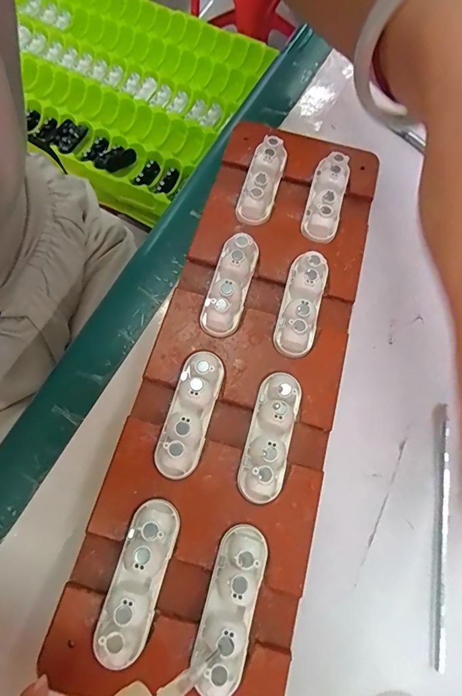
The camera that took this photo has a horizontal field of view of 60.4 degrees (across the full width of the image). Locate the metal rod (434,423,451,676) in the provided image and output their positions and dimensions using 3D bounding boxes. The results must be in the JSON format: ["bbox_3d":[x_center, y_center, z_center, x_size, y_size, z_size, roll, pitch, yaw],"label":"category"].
[{"bbox_3d":[0.107,0.093,0.198,0.006,0.007,0.113,12,69,2],"label":"metal rod"}]

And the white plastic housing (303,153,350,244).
[{"bbox_3d":[0.057,-0.091,0.238,0.020,0.017,0.056,13,69,2],"label":"white plastic housing"}]

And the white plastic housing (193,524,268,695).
[{"bbox_3d":[0.000,0.105,0.162,0.019,0.017,0.059,14,69,3],"label":"white plastic housing"}]

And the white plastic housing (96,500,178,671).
[{"bbox_3d":[-0.039,0.096,0.164,0.021,0.015,0.060,15,69,3],"label":"white plastic housing"}]

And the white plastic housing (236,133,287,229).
[{"bbox_3d":[0.018,-0.101,0.240,0.021,0.017,0.058,15,69,3],"label":"white plastic housing"}]

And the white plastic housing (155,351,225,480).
[{"bbox_3d":[-0.020,0.031,0.189,0.022,0.016,0.058,17,69,4],"label":"white plastic housing"}]

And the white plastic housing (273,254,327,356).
[{"bbox_3d":[0.037,-0.024,0.212,0.019,0.016,0.057,14,69,3],"label":"white plastic housing"}]

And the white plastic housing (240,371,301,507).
[{"bbox_3d":[0.019,0.041,0.186,0.020,0.018,0.060,14,69,2],"label":"white plastic housing"}]

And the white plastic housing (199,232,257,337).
[{"bbox_3d":[-0.001,-0.035,0.214,0.021,0.015,0.057,15,69,3],"label":"white plastic housing"}]

